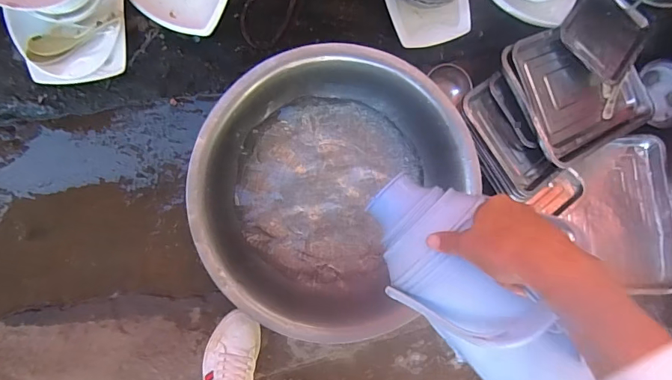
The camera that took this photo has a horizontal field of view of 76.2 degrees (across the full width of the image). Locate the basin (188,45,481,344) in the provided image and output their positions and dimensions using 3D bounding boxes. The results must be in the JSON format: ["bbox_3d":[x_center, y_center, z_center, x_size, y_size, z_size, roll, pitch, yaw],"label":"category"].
[{"bbox_3d":[-0.008,-0.003,0.865,0.506,0.165,0.535,0,92,-11],"label":"basin"}]

